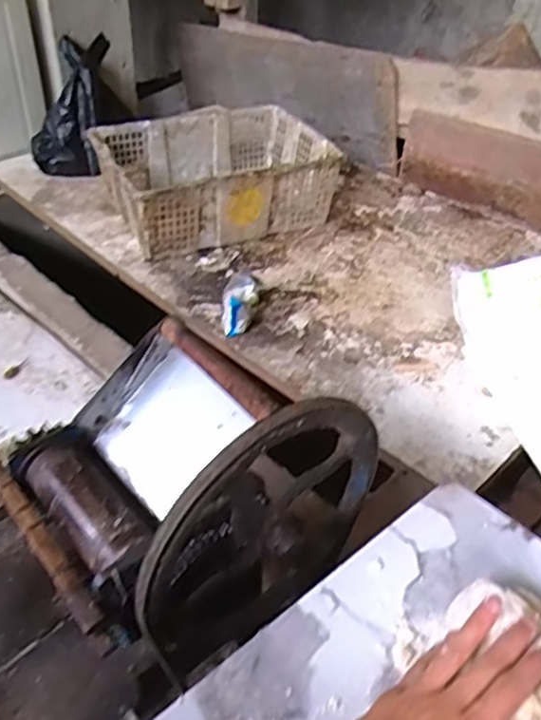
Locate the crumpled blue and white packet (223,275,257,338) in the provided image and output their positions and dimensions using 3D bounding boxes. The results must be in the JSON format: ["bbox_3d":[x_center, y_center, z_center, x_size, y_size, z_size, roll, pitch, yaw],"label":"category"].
[{"bbox_3d":[-0.054,-0.097,1.136,0.053,0.061,0.124,5,38,1],"label":"crumpled blue and white packet"}]

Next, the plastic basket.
[{"bbox_3d":[-0.121,-0.404,1.415,0.465,0.145,0.347,-13,42,-21],"label":"plastic basket"}]

